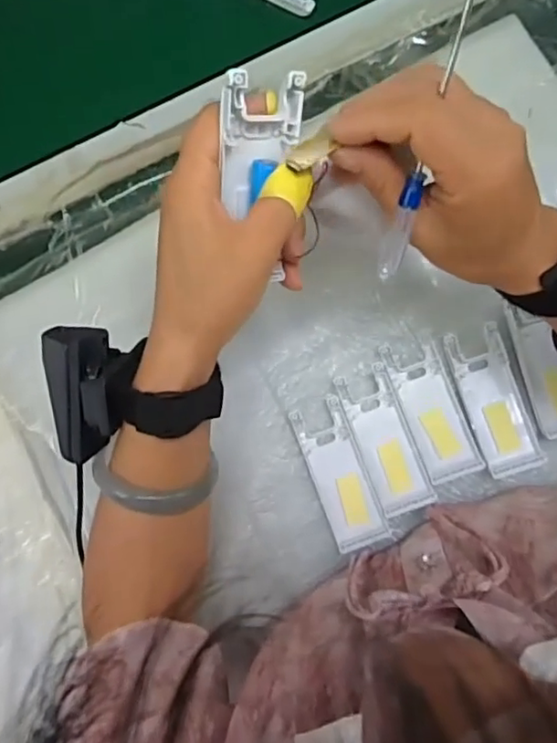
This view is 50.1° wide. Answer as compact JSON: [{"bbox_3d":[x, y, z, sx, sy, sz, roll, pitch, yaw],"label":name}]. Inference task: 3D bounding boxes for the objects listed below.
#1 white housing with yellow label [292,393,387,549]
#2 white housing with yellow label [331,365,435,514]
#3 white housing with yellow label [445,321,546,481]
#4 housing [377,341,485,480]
[{"bbox_3d":[0.045,0.075,0.434,0.038,0.012,0.104,-20,84,1],"label":"white housing with yellow label"},{"bbox_3d":[0.077,0.048,0.427,0.038,0.009,0.102,-21,84,1],"label":"white housing with yellow label"},{"bbox_3d":[0.154,0.020,0.423,0.041,0.009,0.103,-18,84,1],"label":"white housing with yellow label"},{"bbox_3d":[0.111,0.027,0.430,0.039,0.009,0.102,-21,84,1],"label":"housing"}]

